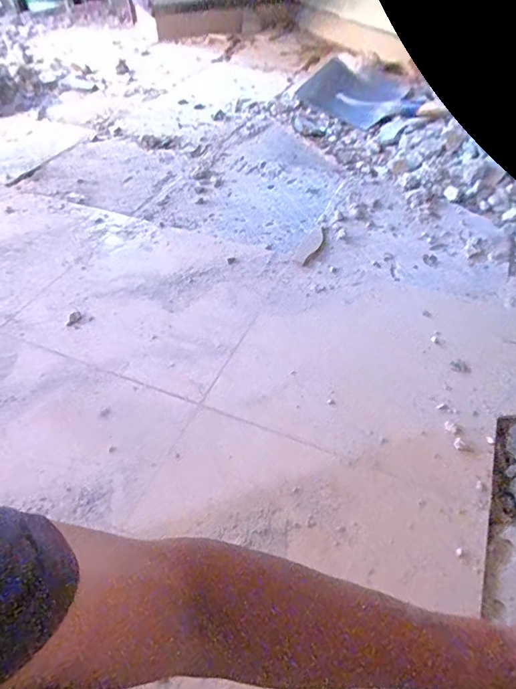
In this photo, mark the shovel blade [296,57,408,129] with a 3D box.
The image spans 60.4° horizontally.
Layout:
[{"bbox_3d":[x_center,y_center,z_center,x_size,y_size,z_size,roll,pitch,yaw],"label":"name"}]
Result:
[{"bbox_3d":[0.301,-0.806,1.414,0.323,0.024,0.210,39,85,28],"label":"shovel blade"}]

